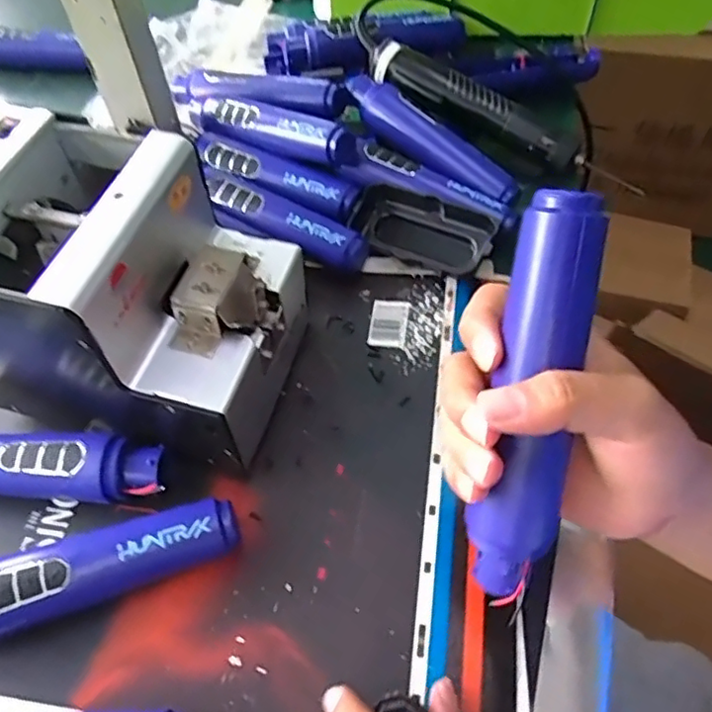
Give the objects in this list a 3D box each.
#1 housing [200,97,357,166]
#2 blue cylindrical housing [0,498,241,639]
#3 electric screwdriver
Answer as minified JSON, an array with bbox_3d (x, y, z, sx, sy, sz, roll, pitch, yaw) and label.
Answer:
[{"bbox_3d":[-0.073,-0.191,0.505,0.155,0.039,0.034,26,59,20],"label":"housing"},{"bbox_3d":[-0.147,0.119,0.317,0.171,0.039,0.034,-16,55,-10],"label":"blue cylindrical housing"},{"bbox_3d":[0.126,-0.206,0.520,0.253,0.028,0.028,31,57,8],"label":"electric screwdriver"}]

